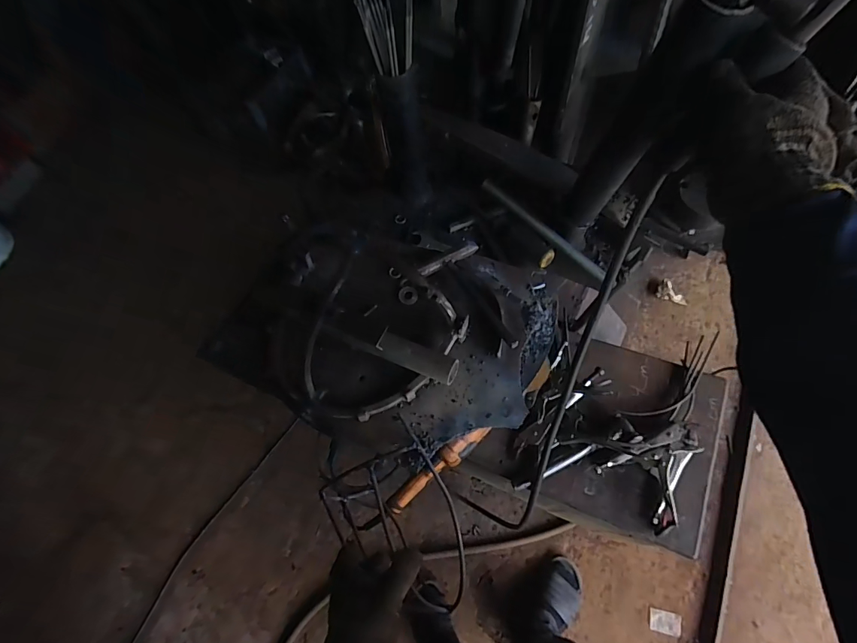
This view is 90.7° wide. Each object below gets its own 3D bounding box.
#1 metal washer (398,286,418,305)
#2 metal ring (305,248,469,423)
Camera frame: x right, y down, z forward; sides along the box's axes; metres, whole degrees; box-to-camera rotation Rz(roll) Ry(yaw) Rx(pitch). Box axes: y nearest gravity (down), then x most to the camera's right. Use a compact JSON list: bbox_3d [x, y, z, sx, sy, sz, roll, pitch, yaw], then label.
[{"bbox_3d":[-0.028,-0.037,0.594,0.027,0.005,0.027,-3,64,5],"label":"metal washer"},{"bbox_3d":[-0.050,0.031,0.495,0.153,0.109,0.173,17,68,14],"label":"metal ring"}]

